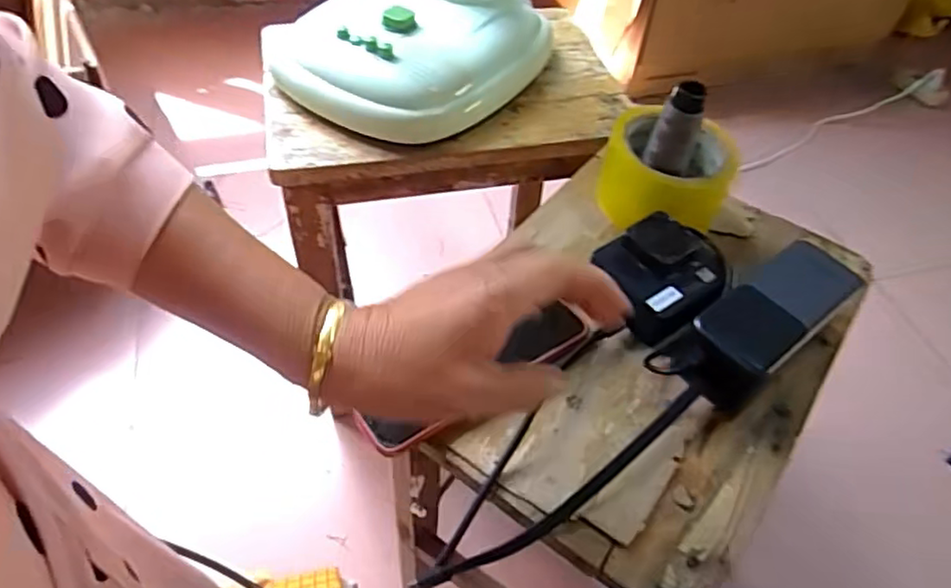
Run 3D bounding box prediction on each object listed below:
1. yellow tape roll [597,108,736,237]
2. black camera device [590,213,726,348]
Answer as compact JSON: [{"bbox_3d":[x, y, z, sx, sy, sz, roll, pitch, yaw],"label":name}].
[{"bbox_3d":[0.146,-0.093,0.504,0.094,0.055,0.096,2,50,-2],"label":"yellow tape roll"},{"bbox_3d":[0.134,-0.011,0.450,0.083,0.041,0.081,-24,55,-22],"label":"black camera device"}]

